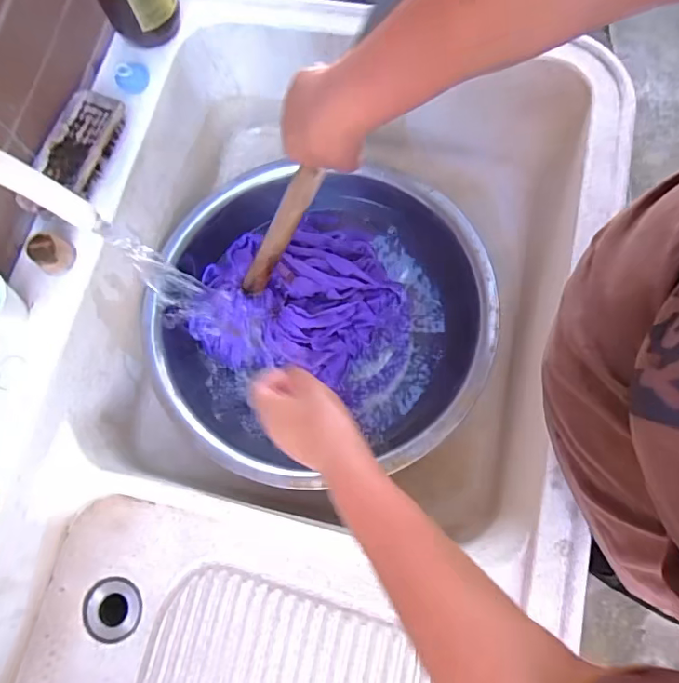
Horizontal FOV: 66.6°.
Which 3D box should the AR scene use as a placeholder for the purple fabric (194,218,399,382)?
[{"bbox_3d":[-0.048,-0.074,0.662,0.237,0.101,0.217,10,76,4],"label":"purple fabric"}]

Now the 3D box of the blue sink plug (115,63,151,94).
[{"bbox_3d":[-0.236,-0.301,0.590,0.036,0.019,0.034,0,76,2],"label":"blue sink plug"}]

